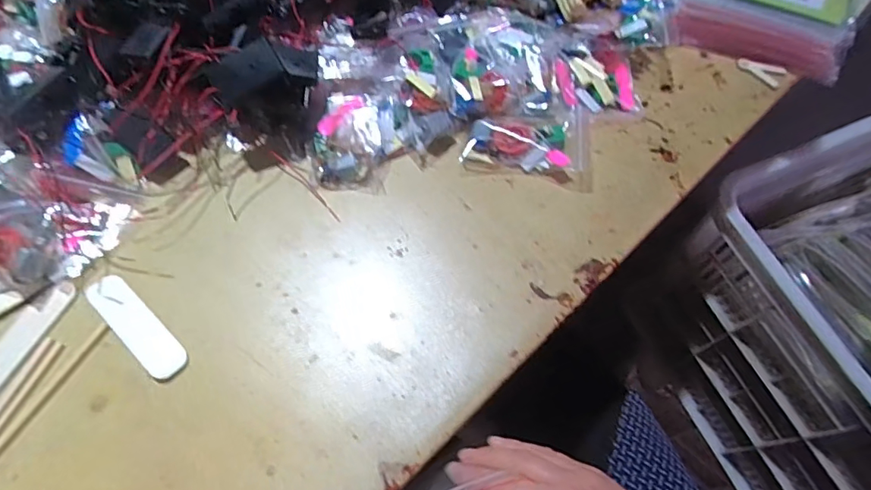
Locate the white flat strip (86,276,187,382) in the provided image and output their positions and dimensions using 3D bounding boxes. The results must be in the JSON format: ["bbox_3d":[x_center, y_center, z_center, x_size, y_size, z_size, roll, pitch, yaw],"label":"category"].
[{"bbox_3d":[-0.231,0.062,0.393,0.106,0.004,0.028,39,62,18],"label":"white flat strip"}]

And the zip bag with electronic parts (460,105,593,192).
[{"bbox_3d":[0.084,-0.094,0.465,0.114,0.022,0.078,3,61,2],"label":"zip bag with electronic parts"}]

